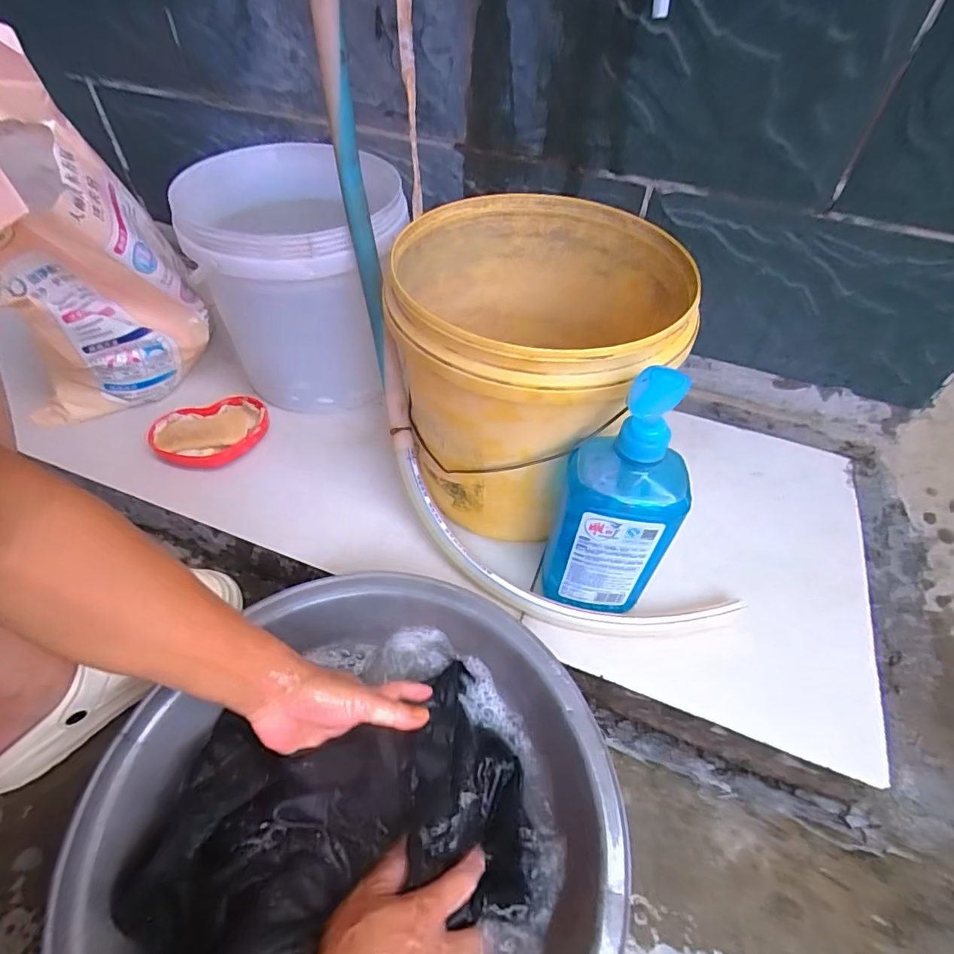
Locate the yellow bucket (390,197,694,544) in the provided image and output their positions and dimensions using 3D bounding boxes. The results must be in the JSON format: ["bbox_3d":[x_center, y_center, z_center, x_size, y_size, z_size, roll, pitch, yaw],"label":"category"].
[{"bbox_3d":[0.050,-0.100,0.512,0.237,0.233,0.247,1,51,-2],"label":"yellow bucket"}]

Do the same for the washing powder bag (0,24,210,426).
[{"bbox_3d":[-0.431,-0.241,0.557,0.178,0.351,0.147,-8,52,-9],"label":"washing powder bag"}]

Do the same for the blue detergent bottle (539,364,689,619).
[{"bbox_3d":[0.113,0.027,0.422,0.094,0.252,0.062,13,51,8],"label":"blue detergent bottle"}]

